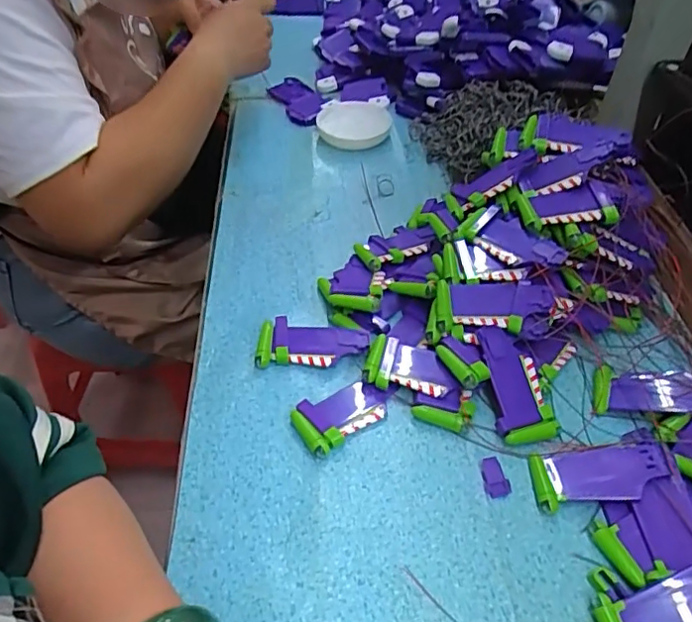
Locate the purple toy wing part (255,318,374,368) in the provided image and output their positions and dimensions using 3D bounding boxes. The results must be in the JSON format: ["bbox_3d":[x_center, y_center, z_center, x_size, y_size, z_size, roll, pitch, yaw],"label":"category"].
[{"bbox_3d":[-0.027,0.026,0.466,0.089,0.013,0.045,-1,47,-1],"label":"purple toy wing part"}]

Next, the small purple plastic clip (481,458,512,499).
[{"bbox_3d":[0.103,0.115,0.391,0.017,0.004,0.028,-8,48,-7],"label":"small purple plastic clip"}]

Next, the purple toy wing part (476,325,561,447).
[{"bbox_3d":[0.124,0.053,0.423,0.044,0.008,0.089,-12,70,-11],"label":"purple toy wing part"}]

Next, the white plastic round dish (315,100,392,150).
[{"bbox_3d":[0.011,-0.230,0.691,0.087,0.015,0.084,4,47,4],"label":"white plastic round dish"}]

